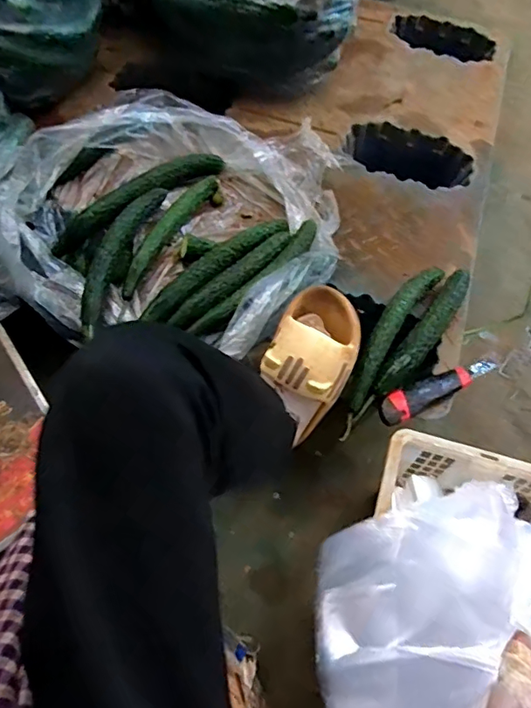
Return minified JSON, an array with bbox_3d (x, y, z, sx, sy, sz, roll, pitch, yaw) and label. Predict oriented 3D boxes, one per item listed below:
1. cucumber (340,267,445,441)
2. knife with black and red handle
[{"bbox_3d":[0.174,-0.029,0.706,0.048,0.035,0.283,31,65,13],"label":"cucumber"},{"bbox_3d":[0.235,0.044,0.677,0.191,0.018,0.037,-25,66,-15],"label":"knife with black and red handle"}]

